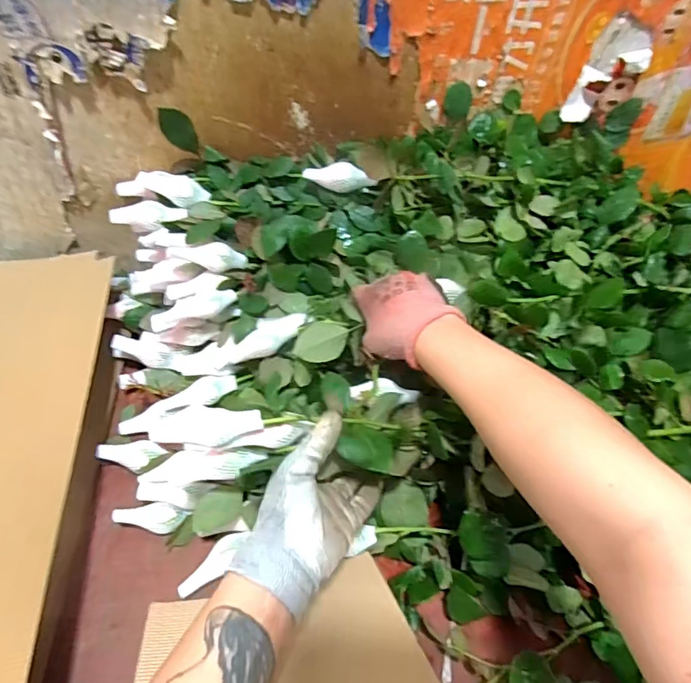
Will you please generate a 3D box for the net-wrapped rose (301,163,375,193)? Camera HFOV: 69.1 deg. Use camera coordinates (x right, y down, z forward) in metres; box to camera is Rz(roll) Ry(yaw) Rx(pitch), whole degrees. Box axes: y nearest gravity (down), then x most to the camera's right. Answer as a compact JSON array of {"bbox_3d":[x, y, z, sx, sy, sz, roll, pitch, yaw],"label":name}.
[{"bbox_3d":[-0.005,-0.192,0.587,0.084,0.029,0.031,18,53,10],"label":"net-wrapped rose"}]

